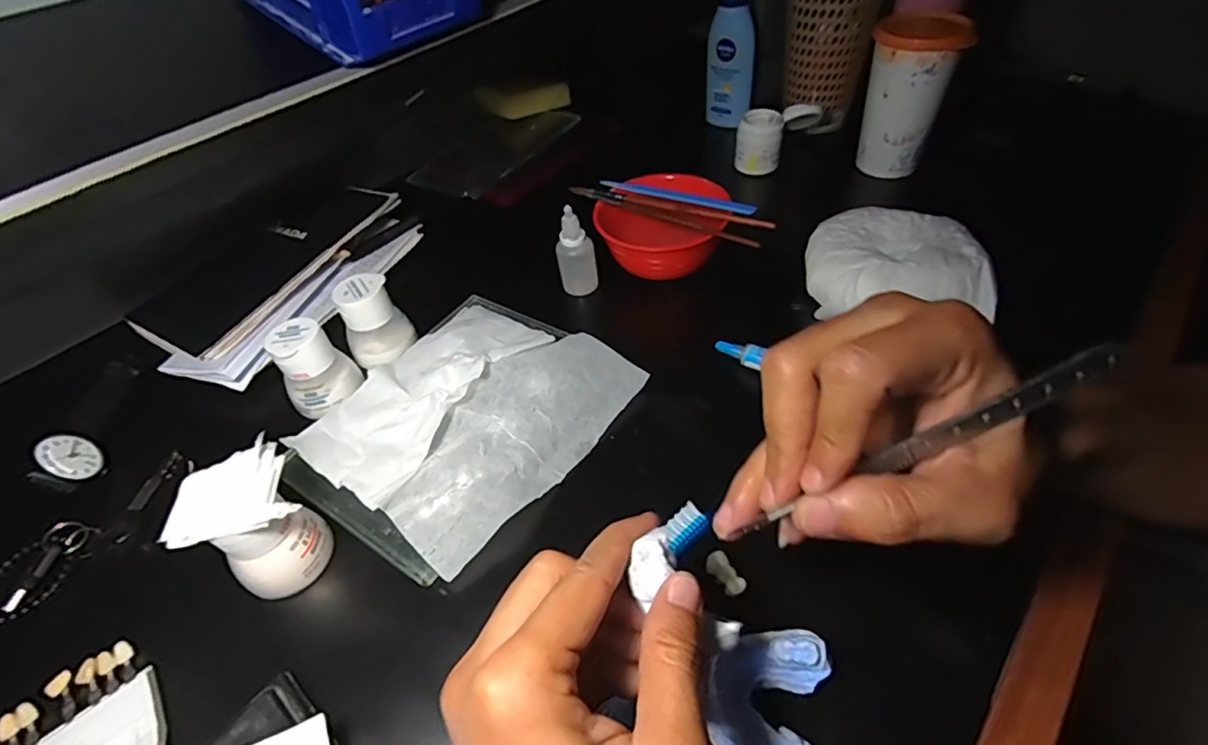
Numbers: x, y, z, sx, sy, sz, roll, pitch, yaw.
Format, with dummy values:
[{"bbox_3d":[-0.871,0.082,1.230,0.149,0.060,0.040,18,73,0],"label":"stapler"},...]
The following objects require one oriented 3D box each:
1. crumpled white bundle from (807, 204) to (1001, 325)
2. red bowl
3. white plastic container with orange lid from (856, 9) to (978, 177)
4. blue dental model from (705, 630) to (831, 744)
[{"bbox_3d":[0.214,-0.083,0.425,0.111,0.040,0.102,2,48,7],"label":"crumpled white bundle"},{"bbox_3d":[0.047,-0.120,0.471,0.109,0.051,0.092,13,50,16],"label":"red bowl"},{"bbox_3d":[0.271,-0.248,0.511,0.069,0.121,0.069,12,50,16],"label":"white plastic container with orange lid"},{"bbox_3d":[0.070,0.145,0.246,0.047,0.021,0.067,12,50,16],"label":"blue dental model"}]

